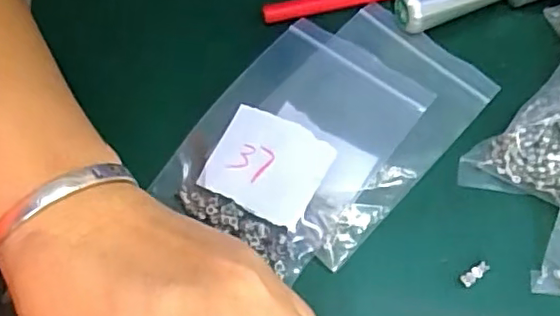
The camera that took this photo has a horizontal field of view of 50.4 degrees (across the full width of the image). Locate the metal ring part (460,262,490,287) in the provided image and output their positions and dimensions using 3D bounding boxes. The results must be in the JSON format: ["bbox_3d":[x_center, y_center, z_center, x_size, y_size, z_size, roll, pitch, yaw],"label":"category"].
[{"bbox_3d":[0.083,0.049,0.253,0.014,0.004,0.005,-34,70,-13],"label":"metal ring part"}]

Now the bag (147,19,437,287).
[{"bbox_3d":[0.007,-0.011,0.276,0.080,0.009,0.113,36,72,15],"label":"bag"}]

